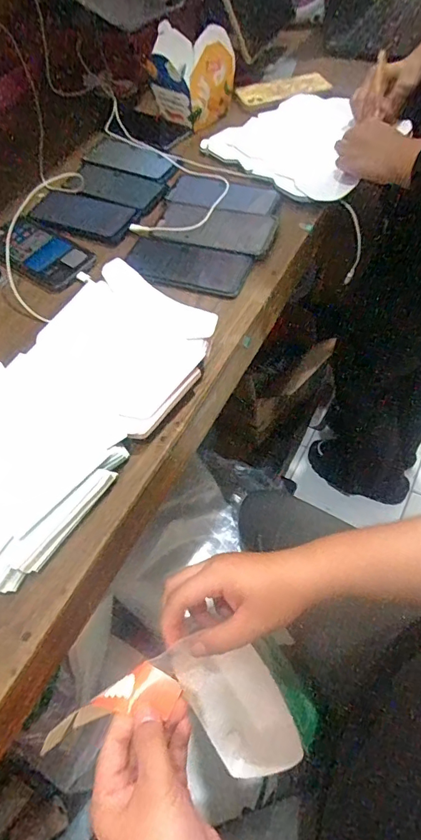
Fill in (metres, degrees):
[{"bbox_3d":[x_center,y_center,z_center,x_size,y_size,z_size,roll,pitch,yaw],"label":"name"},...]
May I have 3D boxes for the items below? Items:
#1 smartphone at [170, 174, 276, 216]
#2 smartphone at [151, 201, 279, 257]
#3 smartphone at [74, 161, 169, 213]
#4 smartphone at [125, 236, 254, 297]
[{"bbox_3d":[0.020,-0.333,0.676,0.159,0.007,0.077,17,60,14],"label":"smartphone"},{"bbox_3d":[0.004,-0.265,0.632,0.164,0.009,0.081,17,60,14],"label":"smartphone"},{"bbox_3d":[-0.135,-0.349,0.692,0.144,0.013,0.071,23,61,17],"label":"smartphone"},{"bbox_3d":[-0.033,-0.199,0.599,0.162,0.013,0.080,17,60,14],"label":"smartphone"}]

